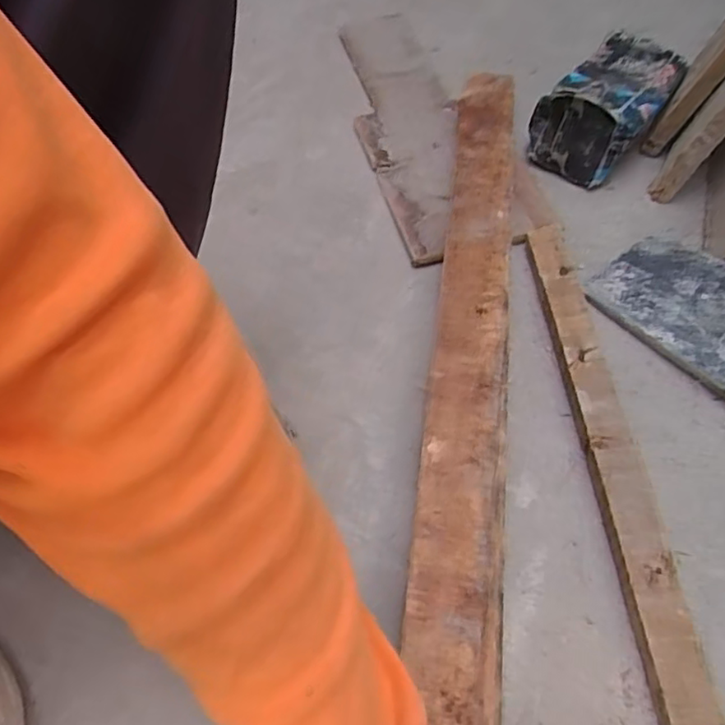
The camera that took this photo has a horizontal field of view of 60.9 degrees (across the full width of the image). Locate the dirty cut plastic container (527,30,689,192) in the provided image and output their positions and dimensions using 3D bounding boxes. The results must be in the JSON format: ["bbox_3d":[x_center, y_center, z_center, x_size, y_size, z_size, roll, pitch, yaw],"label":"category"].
[{"bbox_3d":[0.242,-0.244,0.607,0.127,0.093,0.094,-39,61,-20],"label":"dirty cut plastic container"}]

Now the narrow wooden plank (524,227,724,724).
[{"bbox_3d":[0.171,0.067,0.424,0.031,0.030,0.431,-4,55,2],"label":"narrow wooden plank"}]

